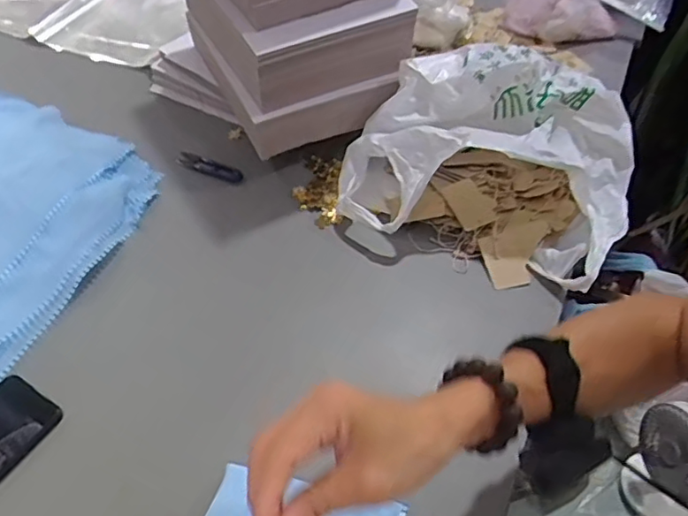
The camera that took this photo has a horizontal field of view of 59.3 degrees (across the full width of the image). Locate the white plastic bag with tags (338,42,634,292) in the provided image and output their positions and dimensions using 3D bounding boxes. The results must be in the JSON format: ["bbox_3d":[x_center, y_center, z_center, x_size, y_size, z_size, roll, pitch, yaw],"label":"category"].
[{"bbox_3d":[0.167,-0.118,0.693,0.312,0.125,0.248,19,55,12],"label":"white plastic bag with tags"}]

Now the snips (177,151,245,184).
[{"bbox_3d":[-0.175,-0.118,0.780,0.101,0.010,0.026,26,56,23],"label":"snips"}]

